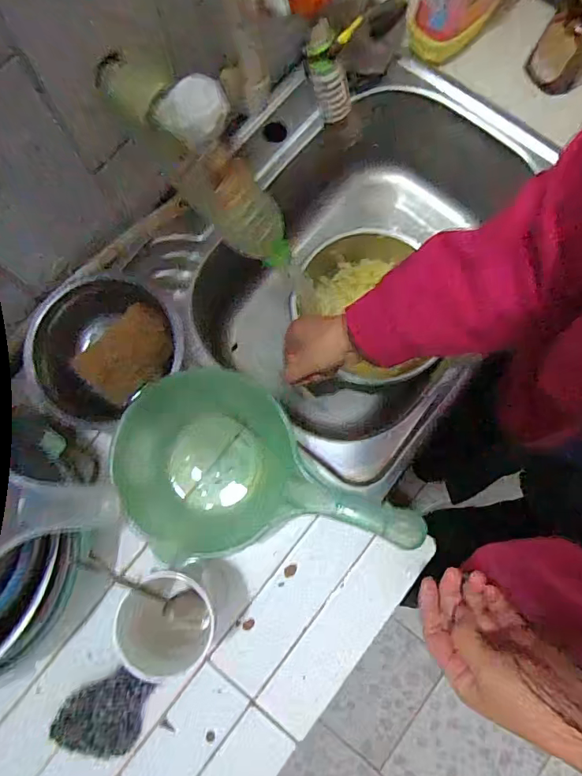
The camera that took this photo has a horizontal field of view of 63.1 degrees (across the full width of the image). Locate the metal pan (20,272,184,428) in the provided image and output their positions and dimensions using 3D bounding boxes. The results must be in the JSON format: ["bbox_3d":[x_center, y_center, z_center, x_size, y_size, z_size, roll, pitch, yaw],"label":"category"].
[{"bbox_3d":[-0.198,-0.042,0.508,0.160,0.063,0.132,-43,81,-8],"label":"metal pan"}]

